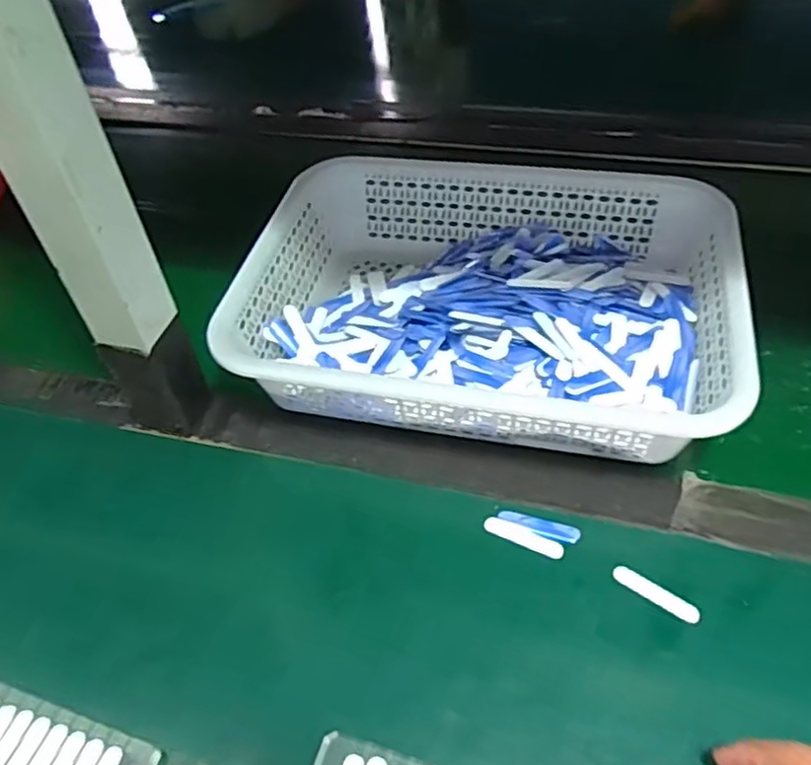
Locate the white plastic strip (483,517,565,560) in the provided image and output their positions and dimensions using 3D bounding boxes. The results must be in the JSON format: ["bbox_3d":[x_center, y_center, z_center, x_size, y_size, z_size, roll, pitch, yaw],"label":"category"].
[{"bbox_3d":[0.076,0.099,0.443,0.052,0.004,0.013,20,53,22],"label":"white plastic strip"}]

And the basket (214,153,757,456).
[{"bbox_3d":[0.062,-0.066,0.545,0.352,0.084,0.251,5,49,10],"label":"basket"}]

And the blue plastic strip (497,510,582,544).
[{"bbox_3d":[0.087,0.093,0.449,0.052,0.004,0.013,13,51,16],"label":"blue plastic strip"}]

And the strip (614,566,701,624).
[{"bbox_3d":[0.150,0.125,0.412,0.052,0.004,0.013,28,56,27],"label":"strip"}]

